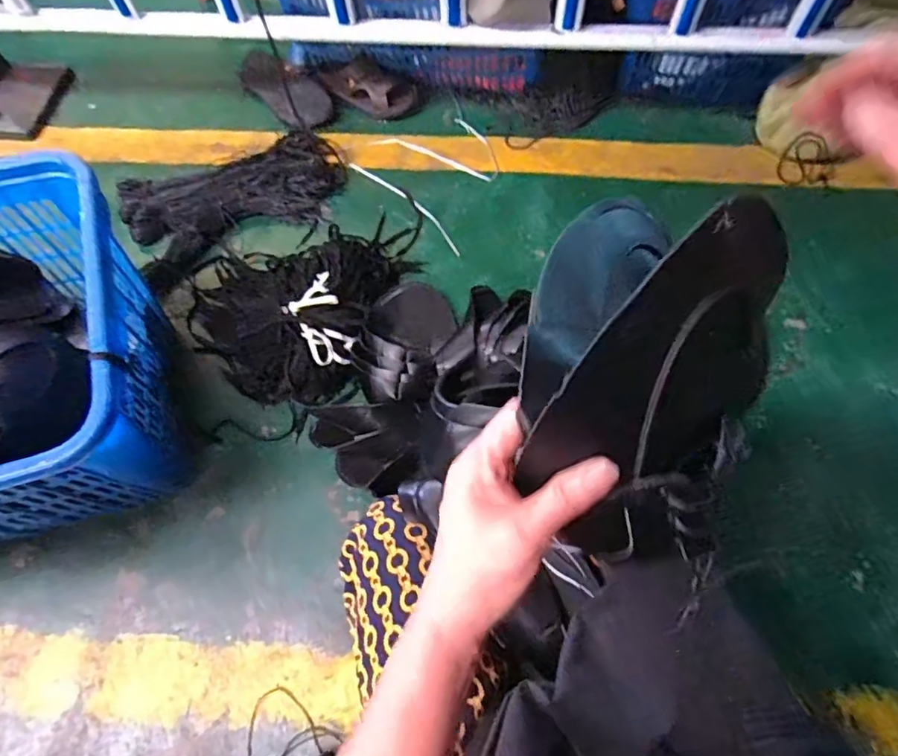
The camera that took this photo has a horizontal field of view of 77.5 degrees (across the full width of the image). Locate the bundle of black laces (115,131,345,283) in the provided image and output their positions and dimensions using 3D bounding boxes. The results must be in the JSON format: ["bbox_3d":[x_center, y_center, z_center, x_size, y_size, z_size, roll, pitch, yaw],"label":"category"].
[{"bbox_3d":[-0.469,-0.400,1.264,0.486,0.054,0.268,-23,67,-9],"label":"bundle of black laces"}]

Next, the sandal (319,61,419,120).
[{"bbox_3d":[-0.197,-0.705,1.369,0.238,0.076,0.080,11,65,-13],"label":"sandal"}]

